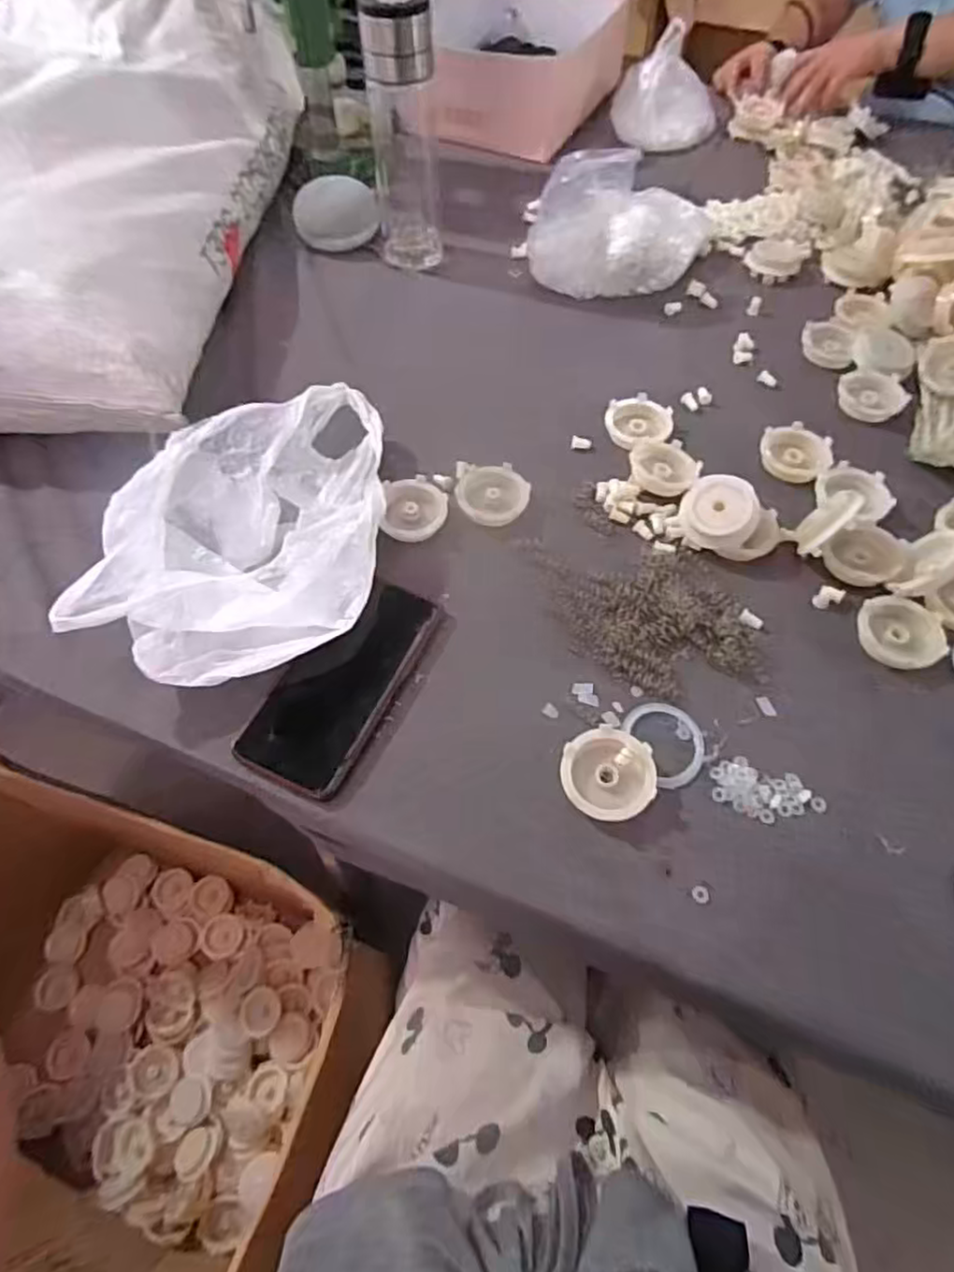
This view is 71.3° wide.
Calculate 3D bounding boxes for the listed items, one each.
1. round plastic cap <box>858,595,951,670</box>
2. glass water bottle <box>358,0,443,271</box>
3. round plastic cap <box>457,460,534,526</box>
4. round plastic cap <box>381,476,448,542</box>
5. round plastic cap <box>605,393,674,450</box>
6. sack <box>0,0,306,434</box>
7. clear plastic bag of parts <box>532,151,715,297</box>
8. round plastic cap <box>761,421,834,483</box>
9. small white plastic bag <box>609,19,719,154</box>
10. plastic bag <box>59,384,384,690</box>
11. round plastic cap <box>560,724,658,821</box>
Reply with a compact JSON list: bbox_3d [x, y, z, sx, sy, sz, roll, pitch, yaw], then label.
[{"bbox_3d":[0.312,-0.002,0.490,0.058,0.014,0.060,0,59,0],"label":"round plastic cap"},{"bbox_3d":[-0.076,-0.513,0.685,0.067,0.227,0.075,-7,59,-4],"label":"glass water bottle"},{"bbox_3d":[0.012,-0.122,0.563,0.063,0.015,0.063,0,59,0],"label":"round plastic cap"},{"bbox_3d":[-0.051,-0.104,0.548,0.052,0.018,0.054,0,59,0],"label":"round plastic cap"},{"bbox_3d":[0.147,-0.195,0.603,0.057,0.011,0.059,0,59,0],"label":"round plastic cap"},{"bbox_3d":[-0.482,-0.506,0.686,0.491,0.170,0.676,3,59,2],"label":"sack"},{"bbox_3d":[0.150,-0.440,0.704,0.185,0.111,0.140,10,59,6],"label":"clear plastic bag of parts"},{"bbox_3d":[0.280,-0.163,0.583,0.057,0.010,0.064,13,60,8],"label":"round plastic cap"},{"bbox_3d":[0.256,-0.732,0.881,0.141,0.105,0.124,10,59,6],"label":"small white plastic bag"},{"bbox_3d":[-0.165,-0.095,0.506,0.183,0.091,0.280,5,59,3],"label":"plastic bag"},{"bbox_3d":[0.085,0.089,0.430,0.059,0.023,0.053,19,61,11],"label":"round plastic cap"}]

